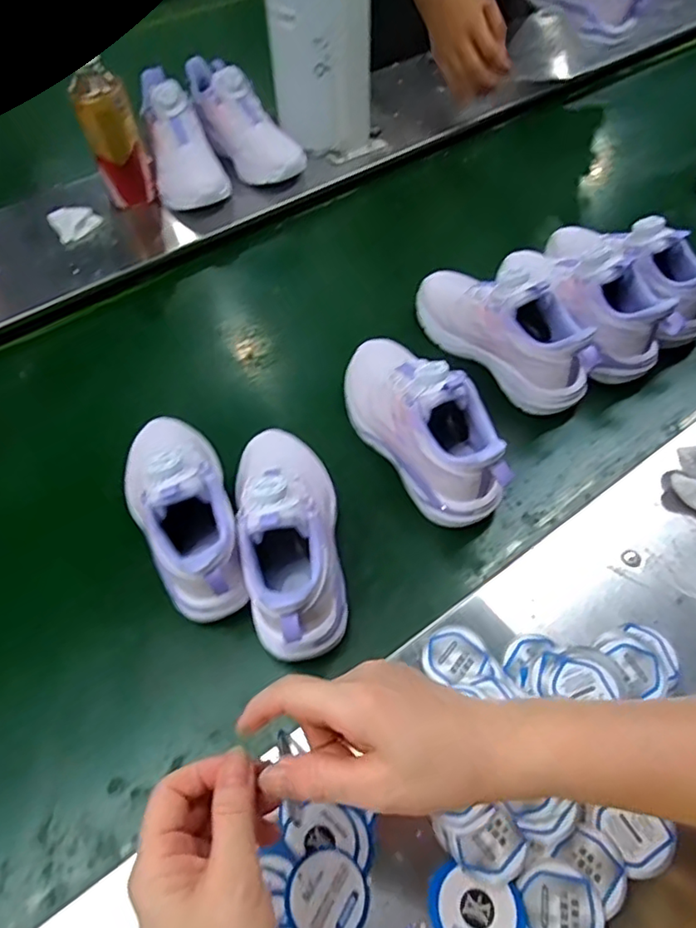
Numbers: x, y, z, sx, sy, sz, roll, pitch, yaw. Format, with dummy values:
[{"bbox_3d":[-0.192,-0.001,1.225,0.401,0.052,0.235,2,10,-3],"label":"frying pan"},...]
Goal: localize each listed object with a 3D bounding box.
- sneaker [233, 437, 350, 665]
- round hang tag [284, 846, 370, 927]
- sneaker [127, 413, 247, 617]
[{"bbox_3d":[-0.047,0.050,0.478,0.075,0.110,0.209,-8,55,-4],"label":"sneaker"},{"bbox_3d":[-0.013,0.265,0.349,0.048,0.005,0.048,4,61,-8],"label":"round hang tag"},{"bbox_3d":[-0.140,0.030,0.495,0.081,0.111,0.212,-24,57,-14],"label":"sneaker"}]

